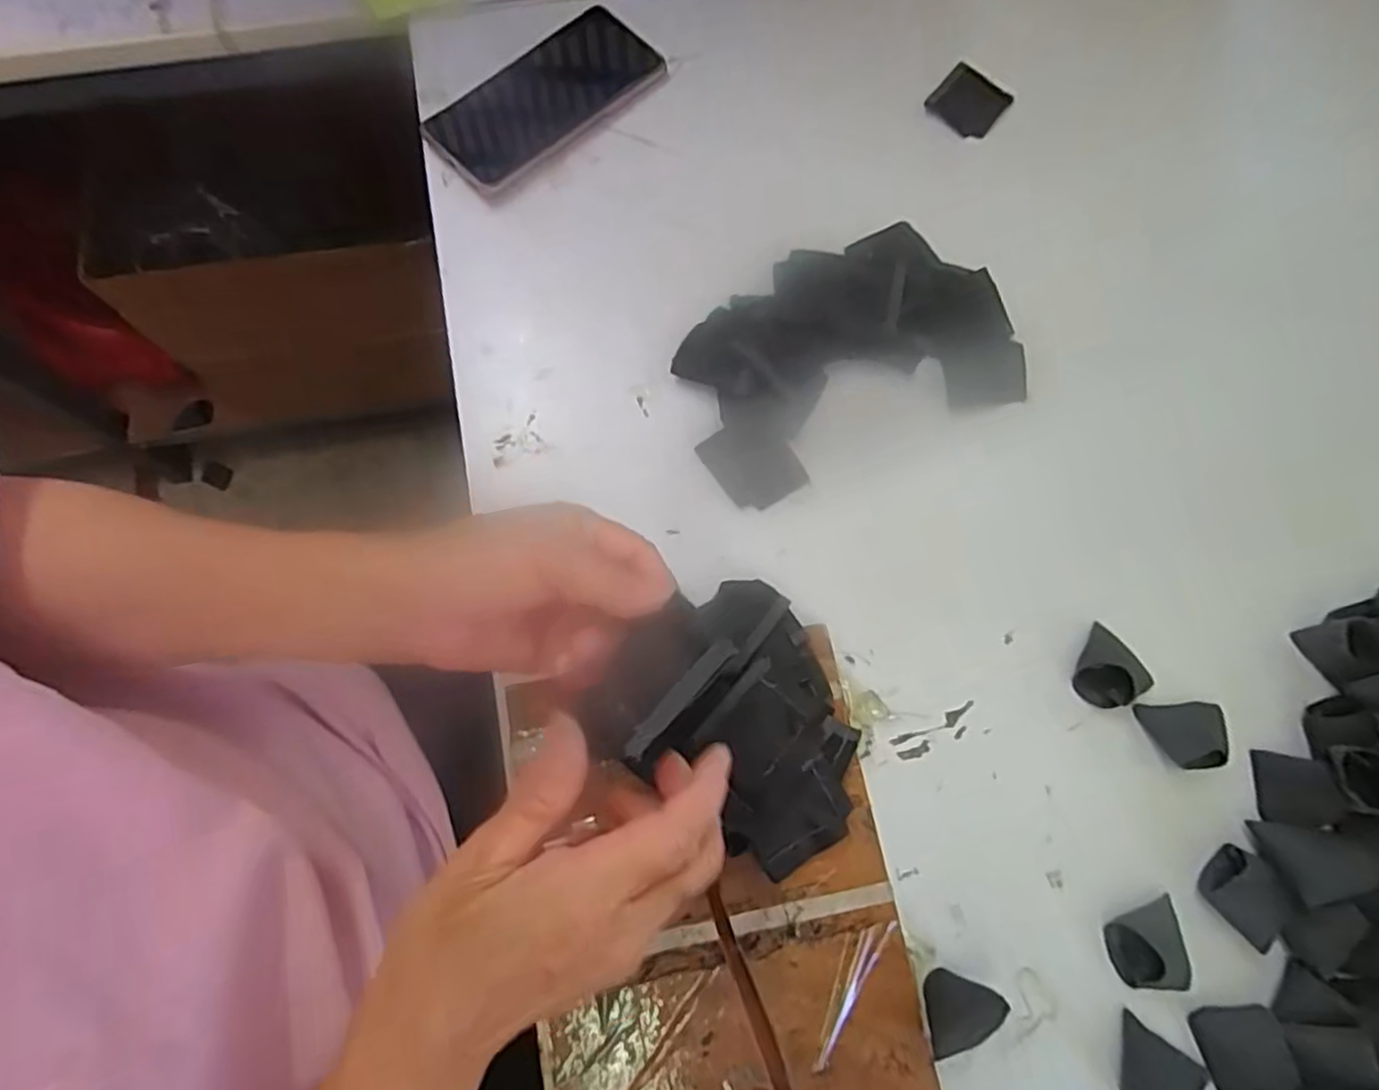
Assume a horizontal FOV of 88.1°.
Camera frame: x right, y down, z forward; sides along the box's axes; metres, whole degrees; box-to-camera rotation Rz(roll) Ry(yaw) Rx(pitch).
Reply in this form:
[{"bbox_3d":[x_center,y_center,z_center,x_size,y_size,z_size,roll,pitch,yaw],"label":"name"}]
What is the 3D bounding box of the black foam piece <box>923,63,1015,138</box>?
[{"bbox_3d":[0.196,-0.310,0.500,0.048,0.006,0.051,36,78,10],"label":"black foam piece"}]

